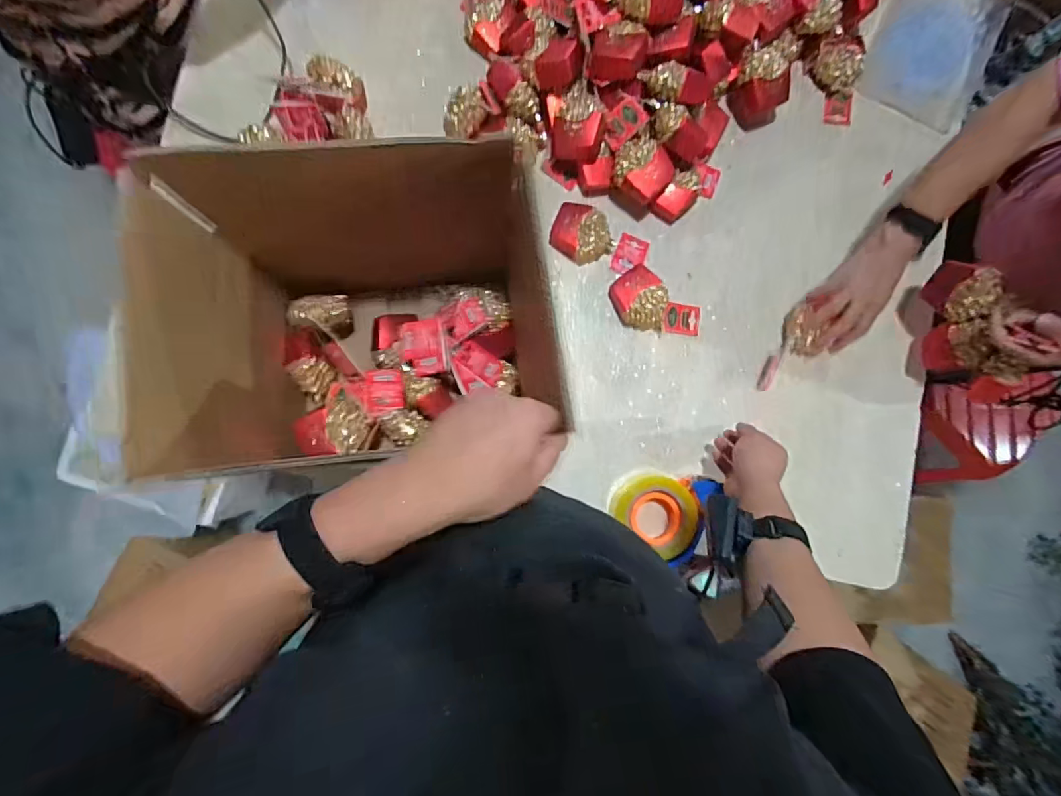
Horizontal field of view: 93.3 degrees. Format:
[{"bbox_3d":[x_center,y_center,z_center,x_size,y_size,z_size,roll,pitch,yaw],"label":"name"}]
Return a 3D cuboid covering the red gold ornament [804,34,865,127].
[{"bbox_3d":[0.487,-0.498,0.791,0.079,0.049,0.118,-15,87,-5],"label":"red gold ornament"}]

